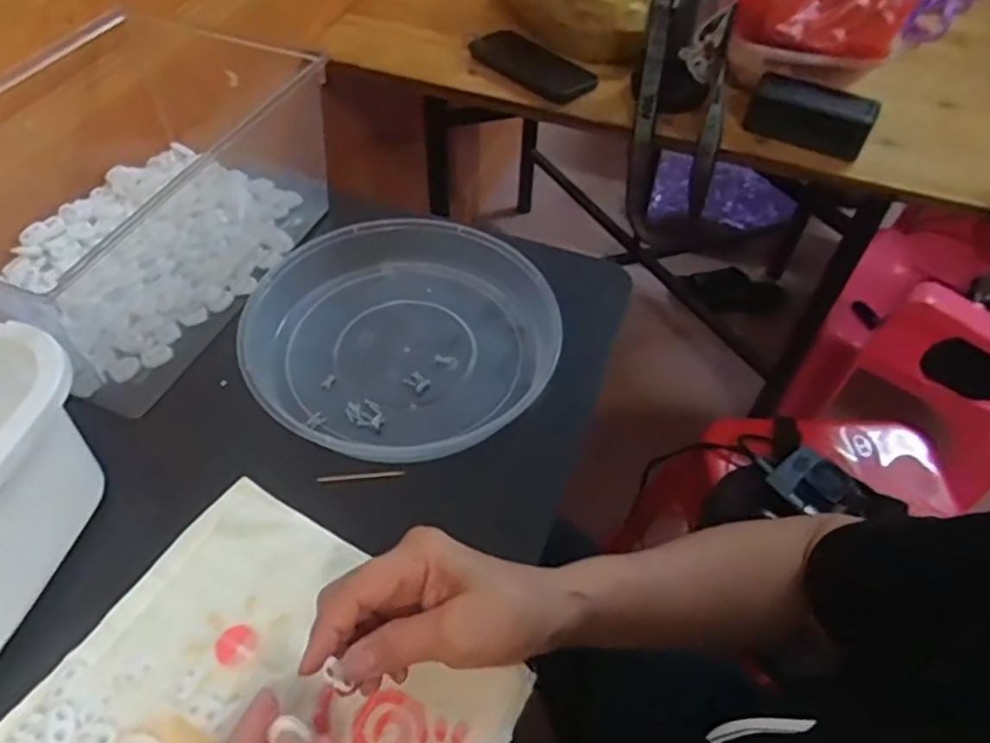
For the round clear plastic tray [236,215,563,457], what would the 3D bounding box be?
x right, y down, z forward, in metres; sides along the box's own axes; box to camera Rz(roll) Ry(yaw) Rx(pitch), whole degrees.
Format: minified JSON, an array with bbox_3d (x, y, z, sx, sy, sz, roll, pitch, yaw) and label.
[{"bbox_3d":[-0.072,-0.033,0.527,0.234,0.035,0.224,2,50,-2],"label":"round clear plastic tray"}]

